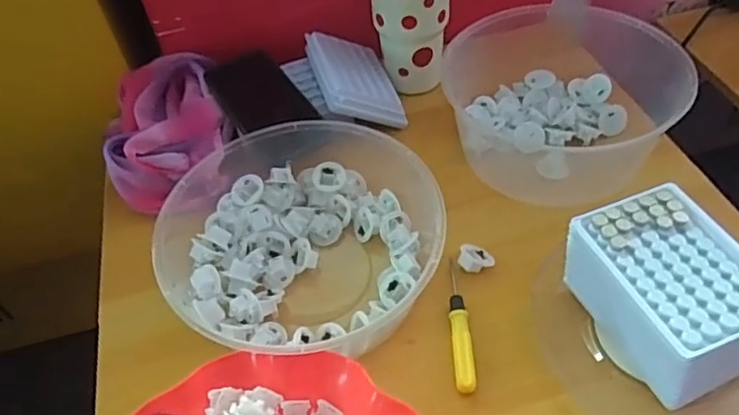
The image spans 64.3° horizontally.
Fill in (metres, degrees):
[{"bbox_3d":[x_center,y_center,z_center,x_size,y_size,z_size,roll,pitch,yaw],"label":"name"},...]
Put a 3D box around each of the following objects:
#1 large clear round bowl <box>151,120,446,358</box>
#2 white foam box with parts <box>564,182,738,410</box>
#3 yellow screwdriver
[{"bbox_3d":[-0.061,0.022,0.531,0.227,0.091,0.232,-3,49,3],"label":"large clear round bowl"},{"bbox_3d":[0.228,0.069,0.448,0.096,0.080,0.141,-21,50,-12],"label":"white foam box with parts"},{"bbox_3d":[0.074,0.093,0.487,0.015,0.015,0.120,-3,49,3],"label":"yellow screwdriver"}]

